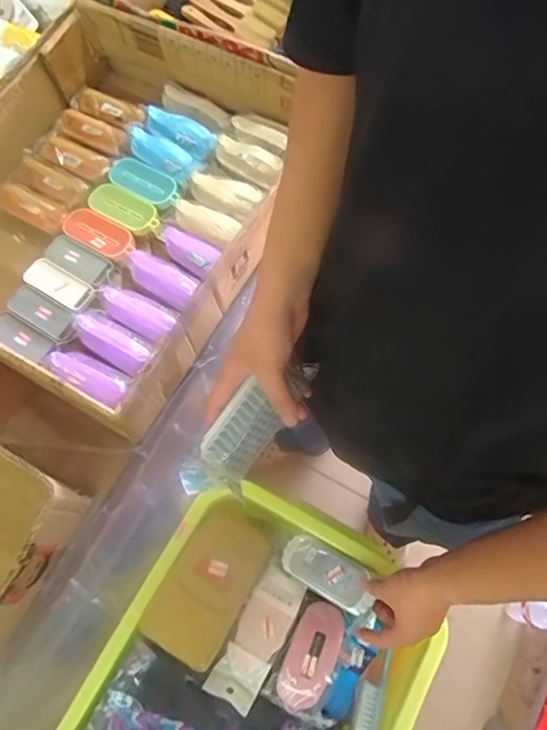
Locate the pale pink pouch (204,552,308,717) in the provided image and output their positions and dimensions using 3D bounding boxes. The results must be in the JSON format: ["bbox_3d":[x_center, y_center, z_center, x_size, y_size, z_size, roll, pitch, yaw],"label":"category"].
[{"bbox_3d":[-0.019,0.349,0.688,0.062,0.015,0.172,28,74,11],"label":"pale pink pouch"}]

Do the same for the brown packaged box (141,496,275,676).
[{"bbox_3d":[-0.084,0.284,0.695,0.102,0.029,0.191,29,74,12],"label":"brown packaged box"}]

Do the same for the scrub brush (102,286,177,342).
[{"bbox_3d":[-0.203,-0.079,0.787,0.128,0.033,0.046,29,74,12],"label":"scrub brush"}]

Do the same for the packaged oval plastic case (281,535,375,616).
[{"bbox_3d":[0.072,0.272,0.702,0.124,0.035,0.061,27,98,18],"label":"packaged oval plastic case"}]

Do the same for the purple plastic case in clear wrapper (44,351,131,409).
[{"bbox_3d":[-0.263,0.013,0.751,0.132,0.044,0.048,27,74,11],"label":"purple plastic case in clear wrapper"}]

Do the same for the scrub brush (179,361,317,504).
[{"bbox_3d":[-0.021,0.061,0.531,0.059,0.040,0.170,42,87,15],"label":"scrub brush"}]

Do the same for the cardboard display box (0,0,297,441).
[{"bbox_3d":[-0.256,-0.241,0.847,0.482,0.181,0.555,28,74,11],"label":"cardboard display box"}]

